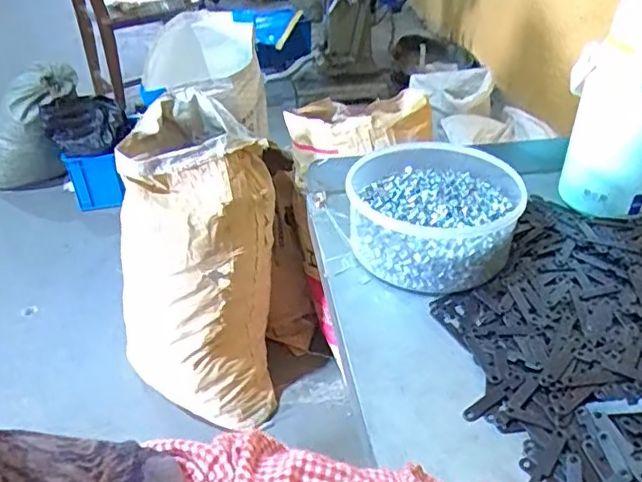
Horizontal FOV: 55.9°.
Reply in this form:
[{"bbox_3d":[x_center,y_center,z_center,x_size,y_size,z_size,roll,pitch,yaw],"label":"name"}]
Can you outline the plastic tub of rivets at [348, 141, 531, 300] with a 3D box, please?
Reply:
[{"bbox_3d":[0.104,-0.031,0.552,0.148,0.060,0.172,10,38,17],"label":"plastic tub of rivets"}]

